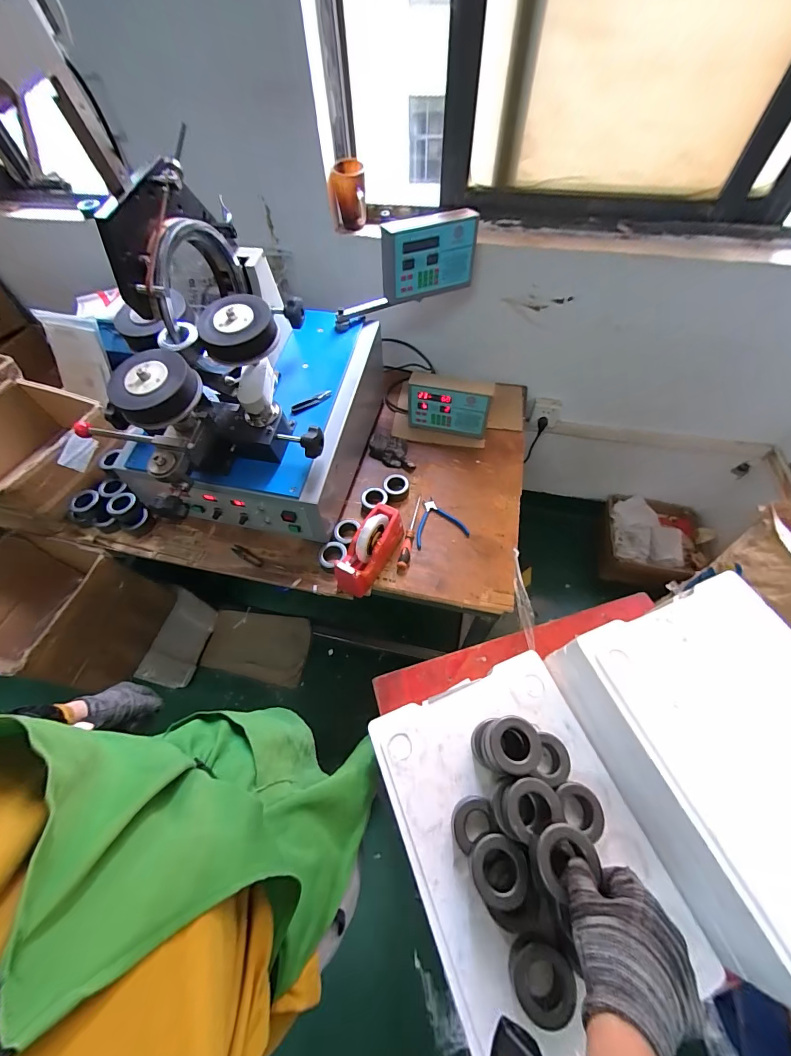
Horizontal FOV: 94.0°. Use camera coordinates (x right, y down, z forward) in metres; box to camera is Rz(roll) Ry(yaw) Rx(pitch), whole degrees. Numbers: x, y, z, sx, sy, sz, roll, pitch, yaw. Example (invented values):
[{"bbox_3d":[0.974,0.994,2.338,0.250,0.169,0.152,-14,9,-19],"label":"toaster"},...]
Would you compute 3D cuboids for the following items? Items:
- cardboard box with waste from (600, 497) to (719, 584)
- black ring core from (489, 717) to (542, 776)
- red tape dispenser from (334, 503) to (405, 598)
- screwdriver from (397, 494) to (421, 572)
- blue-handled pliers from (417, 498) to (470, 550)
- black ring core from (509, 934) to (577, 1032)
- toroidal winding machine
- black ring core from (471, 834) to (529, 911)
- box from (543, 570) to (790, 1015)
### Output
[{"bbox_3d":[0.984,0.045,1.427,0.362,0.146,0.356,12,60,10],"label":"cardboard box with waste"},{"bbox_3d":[0.146,0.262,0.446,0.059,0.017,0.059,-1,58,2],"label":"black ring core"},{"bbox_3d":[-0.058,0.045,0.841,0.084,0.118,0.195,29,64,19],"label":"red tape dispenser"},{"bbox_3d":[0.042,0.008,0.915,0.024,0.024,0.212,12,60,10],"label":"screwdriver"},{"bbox_3d":[0.103,-0.022,0.937,0.130,0.018,0.137,-14,59,-6],"label":"blue-handled pliers"},{"bbox_3d":[0.154,0.470,0.383,0.062,0.033,0.059,-1,58,2],"label":"black ring core"},{"bbox_3d":[-0.346,-0.331,0.802,0.471,0.588,0.566,10,59,8],"label":"toroidal winding machine"},{"bbox_3d":[0.114,0.373,0.401,0.060,0.013,0.058,-1,58,2],"label":"black ring core"},{"bbox_3d":[0.430,0.282,0.477,0.314,0.100,0.370,-20,60,-10],"label":"box"}]

